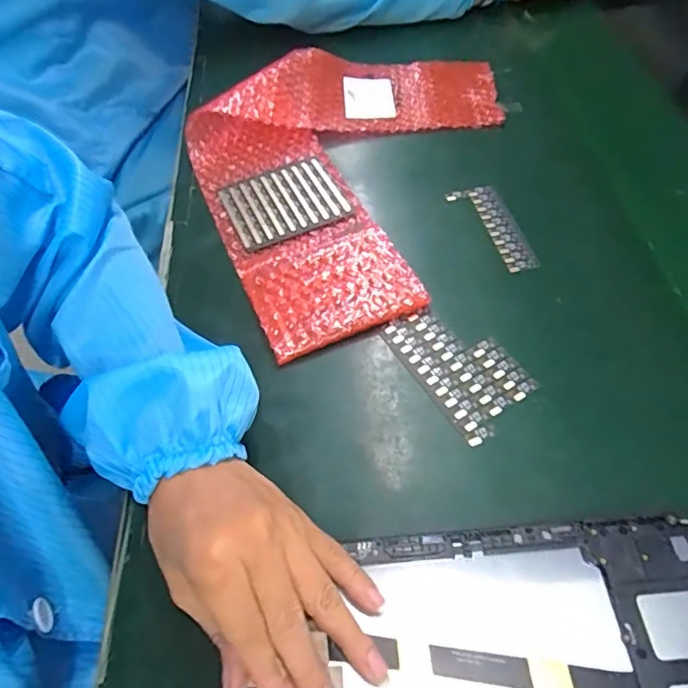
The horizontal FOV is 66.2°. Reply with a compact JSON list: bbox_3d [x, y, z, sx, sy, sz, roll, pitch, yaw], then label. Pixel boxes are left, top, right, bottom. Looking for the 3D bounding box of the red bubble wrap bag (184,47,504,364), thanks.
[{"bbox_3d":[-0.019,-0.170,0.478,0.258,0.034,0.386,17,57,13],"label":"red bubble wrap bag"}]

